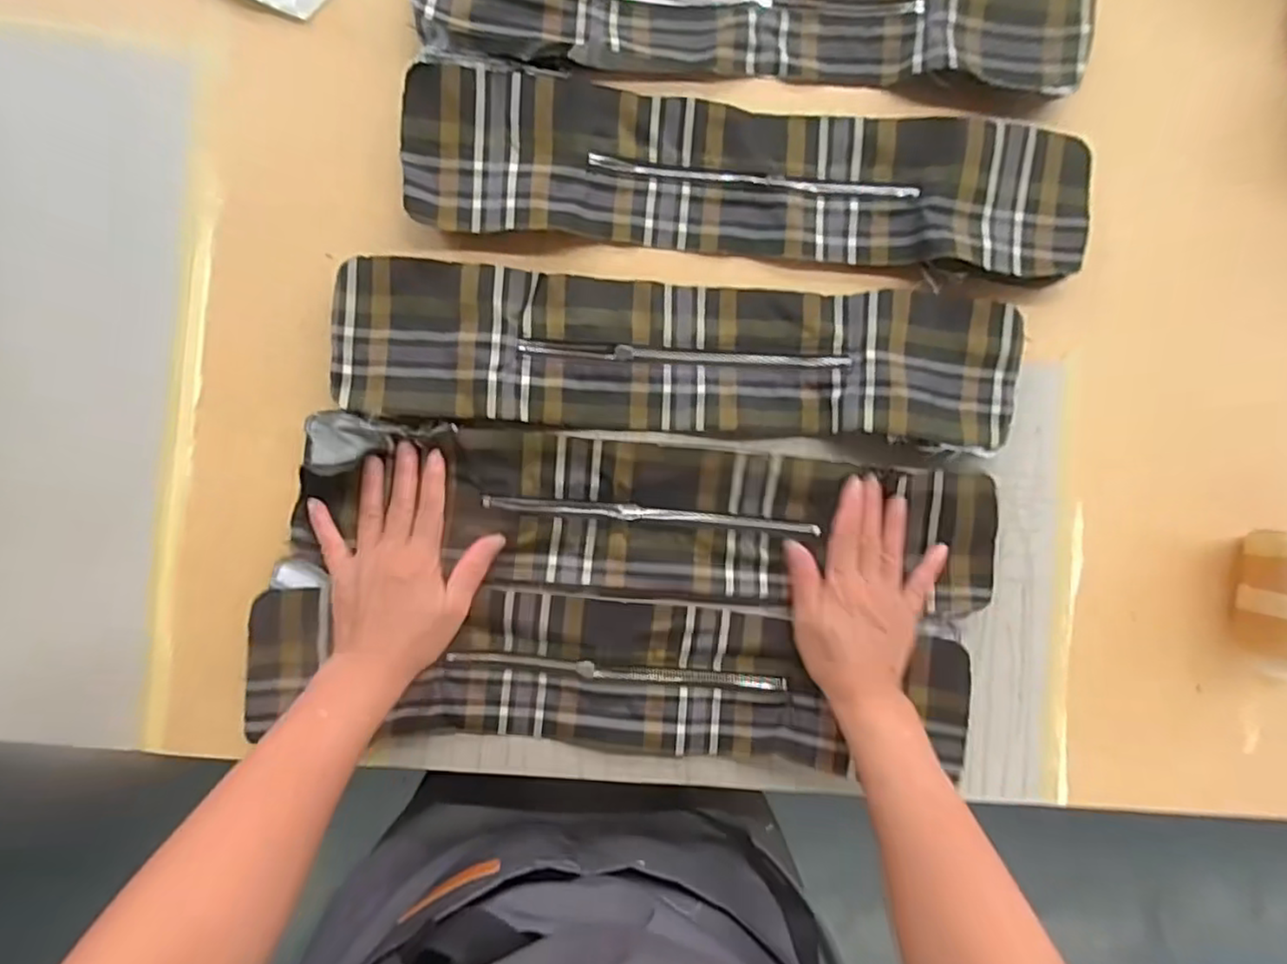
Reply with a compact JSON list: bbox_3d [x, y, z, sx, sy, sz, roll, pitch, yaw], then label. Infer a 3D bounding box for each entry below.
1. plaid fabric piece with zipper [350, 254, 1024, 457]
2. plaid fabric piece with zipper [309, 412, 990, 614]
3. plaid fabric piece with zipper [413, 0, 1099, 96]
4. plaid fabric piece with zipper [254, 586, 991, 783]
[{"bbox_3d":[0.033,-0.099,0.515,0.524,0.025,0.117,3,90,-5],"label":"plaid fabric piece with zipper"},{"bbox_3d":[0.009,0.030,0.509,0.521,0.027,0.116,6,90,-3],"label":"plaid fabric piece with zipper"},{"bbox_3d":[0.093,-0.383,0.519,0.526,0.034,0.130,1,90,-5],"label":"plaid fabric piece with zipper"},{"bbox_3d":[-0.020,0.152,0.510,0.530,0.029,0.114,6,90,-3],"label":"plaid fabric piece with zipper"}]

